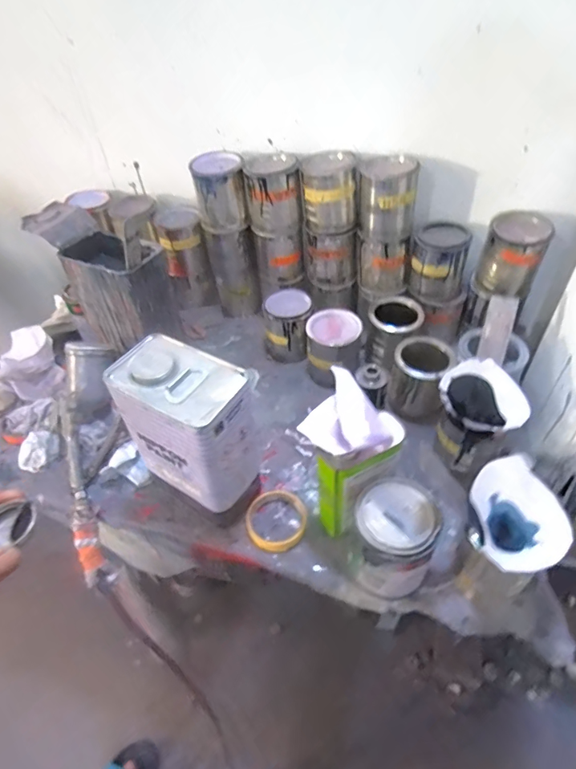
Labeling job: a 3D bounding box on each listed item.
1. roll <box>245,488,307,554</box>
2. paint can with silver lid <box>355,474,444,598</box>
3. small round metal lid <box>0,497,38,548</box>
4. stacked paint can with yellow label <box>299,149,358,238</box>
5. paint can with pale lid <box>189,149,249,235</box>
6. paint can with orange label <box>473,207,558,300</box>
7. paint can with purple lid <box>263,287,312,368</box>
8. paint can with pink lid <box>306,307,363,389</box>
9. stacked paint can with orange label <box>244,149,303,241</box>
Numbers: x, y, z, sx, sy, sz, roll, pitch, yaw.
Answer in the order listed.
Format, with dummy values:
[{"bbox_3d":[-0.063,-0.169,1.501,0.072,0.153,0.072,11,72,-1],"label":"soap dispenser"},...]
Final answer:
[{"bbox_3d":[-0.017,0.203,0.676,0.092,0.021,0.090,-1,46,1],"label":"roll"},{"bbox_3d":[0.135,0.202,0.580,0.094,0.131,0.108,5,47,8],"label":"paint can with silver lid"},{"bbox_3d":[-0.198,0.098,0.321,0.039,0.009,0.034,-6,46,-3],"label":"small round metal lid"},{"bbox_3d":[0.073,-0.347,0.819,0.097,0.122,0.083,-6,46,-3],"label":"stacked paint can with yellow label"},{"bbox_3d":[-0.130,-0.366,0.861,0.090,0.121,0.091,-1,46,1],"label":"paint can with pale lid"},{"bbox_3d":[0.405,-0.234,0.806,0.102,0.128,0.119,22,51,22],"label":"paint can with orange label"},{"bbox_3d":[-0.001,-0.111,0.908,0.089,0.130,0.095,-1,46,1],"label":"paint can with purple lid"},{"bbox_3d":[0.088,-0.072,0.875,0.105,0.118,0.119,9,47,11],"label":"paint can with pink lid"},{"bbox_3d":[-0.027,-0.360,0.849,0.103,0.123,0.111,-2,46,1],"label":"stacked paint can with orange label"}]

